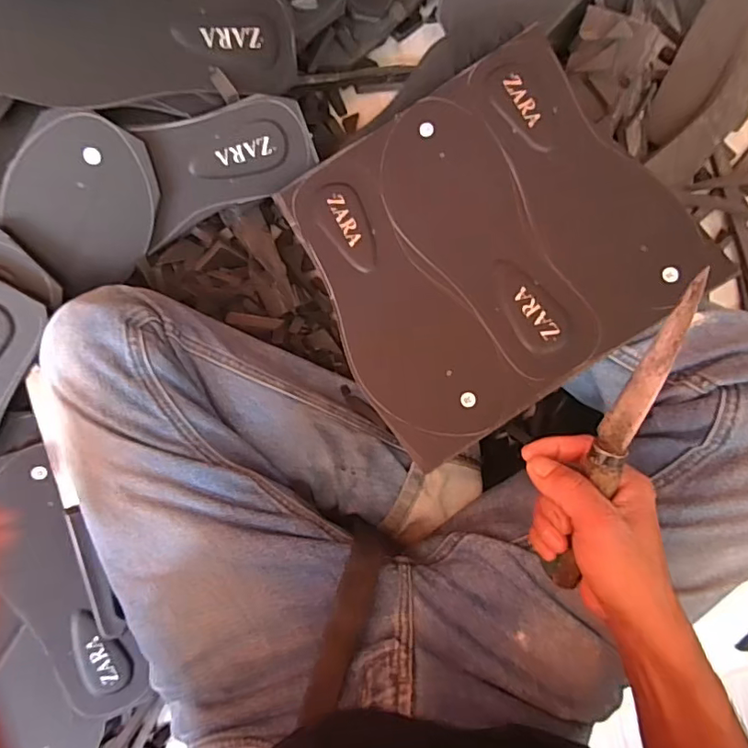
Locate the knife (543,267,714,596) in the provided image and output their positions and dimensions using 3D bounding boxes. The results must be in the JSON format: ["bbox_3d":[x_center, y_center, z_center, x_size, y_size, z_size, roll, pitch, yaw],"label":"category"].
[{"bbox_3d":[0.143,0.043,0.304,0.016,0.018,0.210,10,114,-6],"label":"knife"}]

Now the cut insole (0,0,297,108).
[{"bbox_3d":[-0.173,-0.239,0.361,0.244,0.016,0.085,-16,127,-25],"label":"cut insole"}]

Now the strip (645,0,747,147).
[{"bbox_3d":[0.340,-0.342,0.493,0.057,0.013,0.257,24,95,-7],"label":"strip"}]

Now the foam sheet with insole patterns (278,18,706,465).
[{"bbox_3d":[0.079,-0.102,0.400,0.260,0.009,0.249,-33,79,4],"label":"foam sheet with insole patterns"}]

